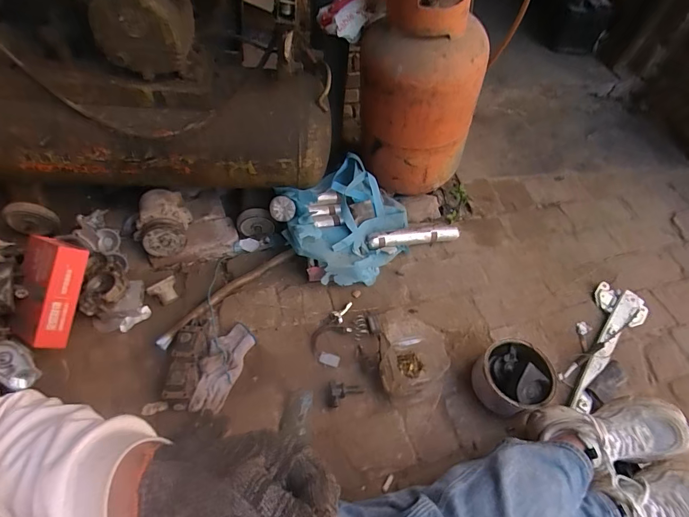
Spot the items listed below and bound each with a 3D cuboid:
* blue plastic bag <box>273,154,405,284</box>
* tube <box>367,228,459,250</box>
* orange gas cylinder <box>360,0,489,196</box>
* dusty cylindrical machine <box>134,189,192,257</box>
[{"bbox_3d":[0.012,-0.109,1.011,0.353,0.207,0.308,-32,63,-24],"label":"blue plastic bag"},{"bbox_3d":[0.197,-0.060,1.065,0.276,0.043,0.053,-9,56,-10],"label":"tube"},{"bbox_3d":[0.184,-0.435,0.938,0.251,0.546,0.241,2,55,-3],"label":"orange gas cylinder"},{"bbox_3d":[-0.486,-0.094,0.993,0.137,0.110,0.167,-17,58,-16],"label":"dusty cylindrical machine"}]

